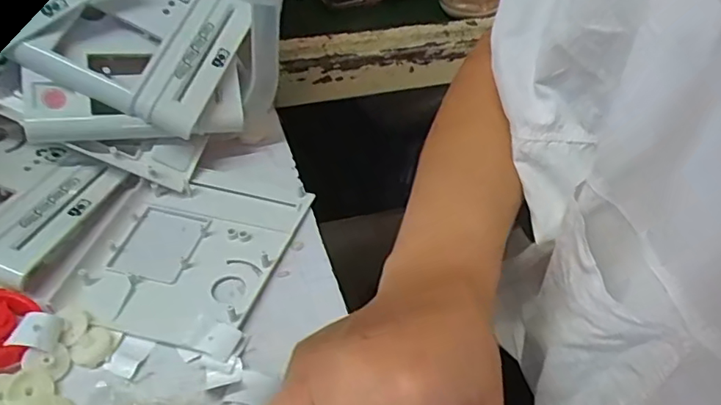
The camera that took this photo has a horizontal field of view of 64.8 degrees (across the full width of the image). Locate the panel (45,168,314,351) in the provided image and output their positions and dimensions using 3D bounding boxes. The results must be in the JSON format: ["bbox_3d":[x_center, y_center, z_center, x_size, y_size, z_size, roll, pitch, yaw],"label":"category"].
[{"bbox_3d":[-0.114,0.025,0.380,0.120,0.012,0.143,16,47,10],"label":"panel"}]

